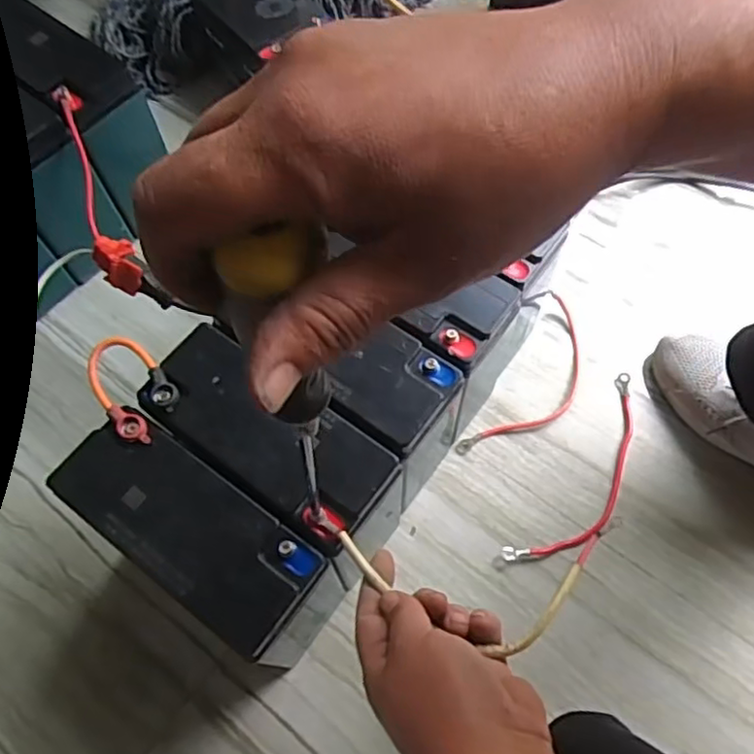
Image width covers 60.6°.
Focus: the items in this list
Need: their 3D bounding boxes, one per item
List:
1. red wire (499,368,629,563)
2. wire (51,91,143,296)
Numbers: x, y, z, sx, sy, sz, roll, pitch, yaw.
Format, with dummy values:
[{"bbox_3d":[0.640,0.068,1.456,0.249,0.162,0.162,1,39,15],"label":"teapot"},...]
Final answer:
[{"bbox_3d":[0.198,0.090,0.587,0.060,0.015,0.218,35,72,15],"label":"red wire"},{"bbox_3d":[-0.249,-0.166,0.573,0.036,0.029,0.196,-18,81,-7],"label":"wire"}]

